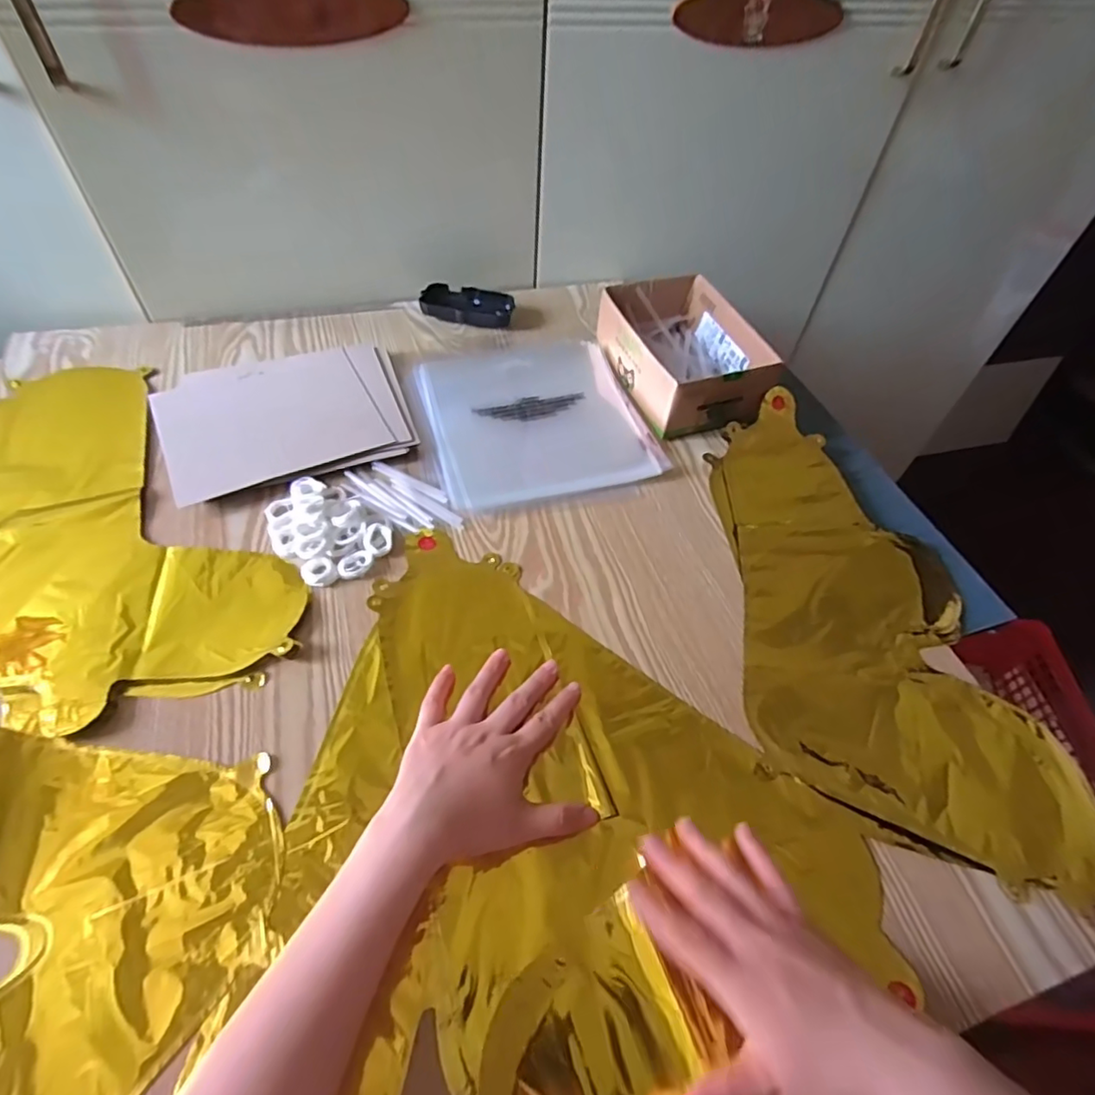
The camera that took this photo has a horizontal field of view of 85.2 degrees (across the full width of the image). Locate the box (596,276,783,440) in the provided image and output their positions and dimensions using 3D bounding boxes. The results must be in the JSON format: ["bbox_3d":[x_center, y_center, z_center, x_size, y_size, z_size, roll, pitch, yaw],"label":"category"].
[{"bbox_3d":[0.143,-0.207,0.639,0.126,0.068,0.194,-14,55,-14],"label":"box"}]

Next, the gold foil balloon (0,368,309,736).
[{"bbox_3d":[-0.387,-0.017,0.489,0.219,0.010,0.413,-33,62,-25],"label":"gold foil balloon"}]

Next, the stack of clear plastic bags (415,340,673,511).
[{"bbox_3d":[-0.015,-0.141,0.615,0.211,0.011,0.225,-12,55,-12],"label":"stack of clear plastic bags"}]

